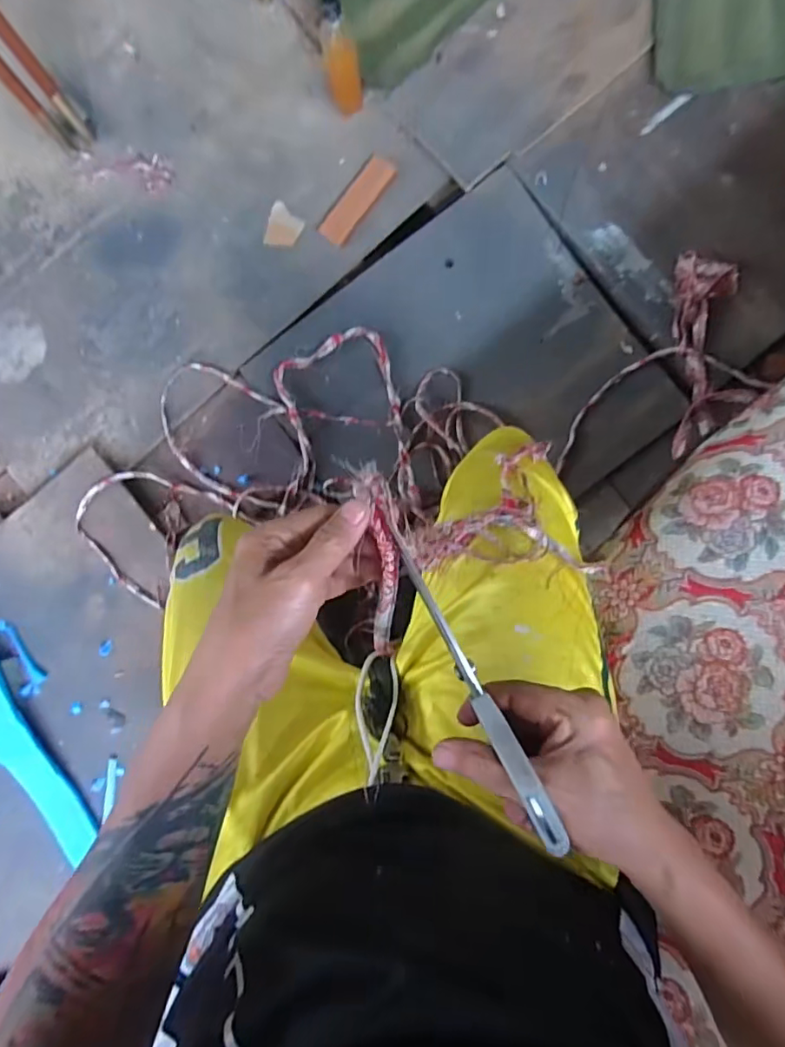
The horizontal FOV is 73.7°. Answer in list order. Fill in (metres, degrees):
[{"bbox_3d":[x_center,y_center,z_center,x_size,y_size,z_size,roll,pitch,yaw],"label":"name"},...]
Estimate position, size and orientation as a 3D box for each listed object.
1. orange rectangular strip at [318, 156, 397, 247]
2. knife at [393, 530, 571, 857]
[{"bbox_3d":[-0.064,-0.605,0.978,0.058,0.010,0.188,34,88,5],"label":"orange rectangular strip"},{"bbox_3d":[0.046,0.091,0.321,0.014,0.023,0.205,-28,62,1],"label":"knife"}]

